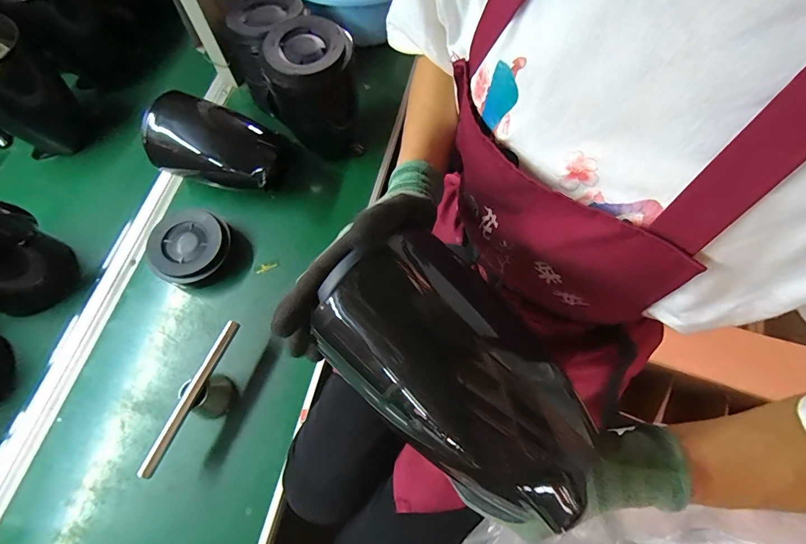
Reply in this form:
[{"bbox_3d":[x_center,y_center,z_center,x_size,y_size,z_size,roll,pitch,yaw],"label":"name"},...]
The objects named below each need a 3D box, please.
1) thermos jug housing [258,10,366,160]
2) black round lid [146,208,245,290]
[{"bbox_3d":[-0.138,-0.272,0.615,0.125,0.210,0.121,-25,73,-10],"label":"thermos jug housing"},{"bbox_3d":[-0.331,-0.040,0.600,0.122,0.047,0.119,0,70,-1],"label":"black round lid"}]

